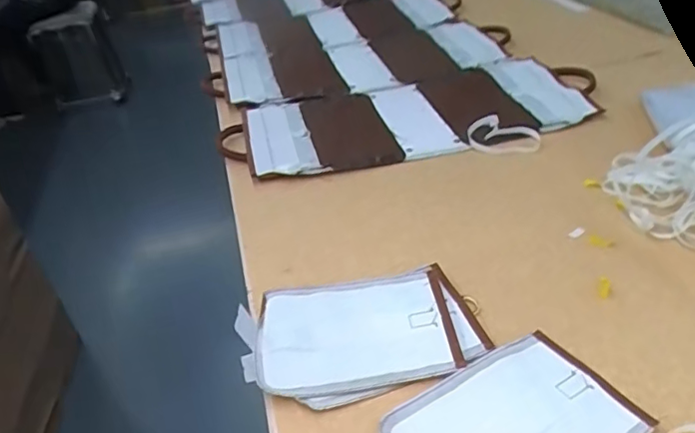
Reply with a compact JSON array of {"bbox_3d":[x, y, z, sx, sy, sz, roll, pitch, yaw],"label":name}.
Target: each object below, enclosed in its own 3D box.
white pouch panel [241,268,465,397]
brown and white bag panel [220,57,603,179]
[{"bbox_3d":[0.002,0.108,0.548,0.191,0.016,0.129,-8,35,-1],"label":"white pouch panel"},{"bbox_3d":[0.100,-0.166,0.906,0.591,0.035,0.249,-12,35,-7],"label":"brown and white bag panel"}]

